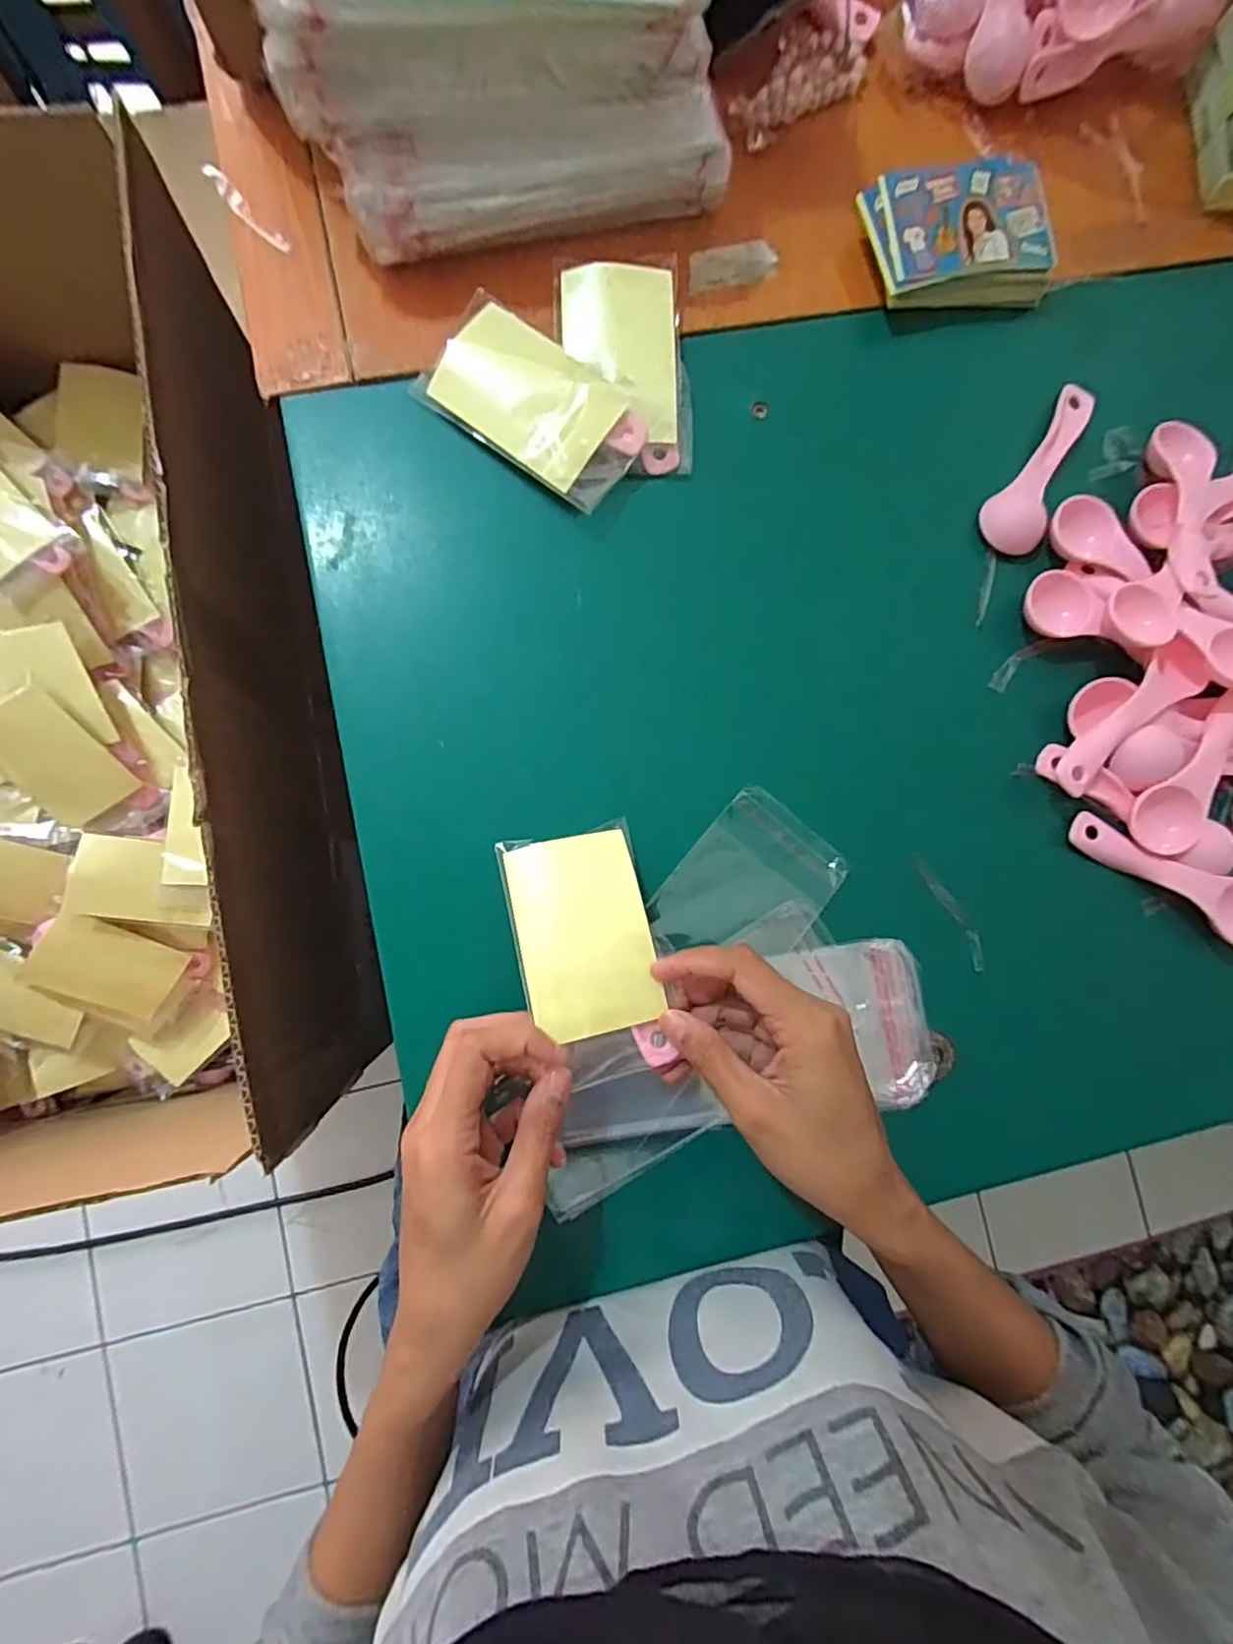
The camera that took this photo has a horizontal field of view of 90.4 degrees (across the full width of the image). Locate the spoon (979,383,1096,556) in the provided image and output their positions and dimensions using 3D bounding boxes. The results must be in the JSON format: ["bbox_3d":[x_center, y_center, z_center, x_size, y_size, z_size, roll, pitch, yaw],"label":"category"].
[{"bbox_3d":[0.246,-0.203,0.350,0.033,0.010,0.114,34,83,-2],"label":"spoon"}]

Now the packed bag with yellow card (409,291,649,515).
[{"bbox_3d":[-0.043,-0.217,0.320,0.113,0.010,0.063,36,92,1],"label":"packed bag with yellow card"}]

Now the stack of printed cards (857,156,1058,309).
[{"bbox_3d":[0.192,-0.330,0.348,0.104,0.023,0.070,-13,87,-6],"label":"stack of printed cards"}]

